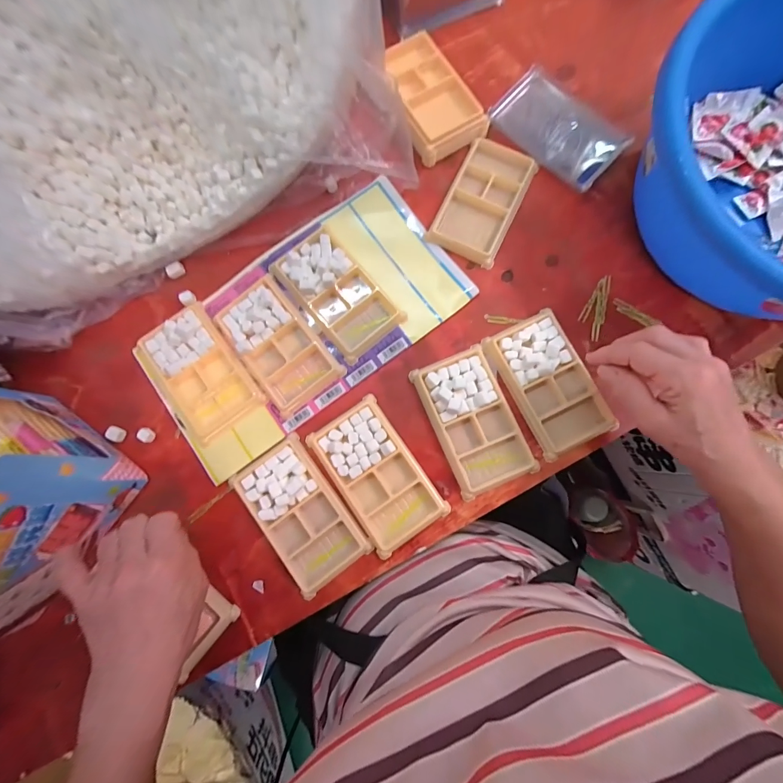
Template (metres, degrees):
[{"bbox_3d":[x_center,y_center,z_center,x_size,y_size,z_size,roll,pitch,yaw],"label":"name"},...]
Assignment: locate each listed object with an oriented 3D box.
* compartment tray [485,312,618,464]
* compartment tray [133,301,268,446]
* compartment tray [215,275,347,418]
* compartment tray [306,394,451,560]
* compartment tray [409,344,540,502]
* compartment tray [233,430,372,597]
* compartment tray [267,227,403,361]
[{"bbox_3d":[0.160,-0.010,0.356,0.076,0.015,0.134,-26,81,-2],"label":"compartment tray"},{"bbox_3d":[-0.202,-0.019,0.371,0.081,0.011,0.134,-38,82,-4],"label":"compartment tray"},{"bbox_3d":[-0.118,-0.049,0.369,0.079,0.013,0.134,-38,82,-4],"label":"compartment tray"},{"bbox_3d":[-0.013,0.081,0.348,0.078,0.013,0.136,-35,82,-3],"label":"compartment tray"},{"bbox_3d":[0.081,0.028,0.352,0.075,0.015,0.136,-23,81,-1],"label":"compartment tray"},{"bbox_3d":[-0.089,0.119,0.342,0.074,0.016,0.135,-36,82,-3],"label":"compartment tray"},{"bbox_3d":[-0.057,-0.103,0.372,0.075,0.023,0.134,-41,82,-4],"label":"compartment tray"}]

